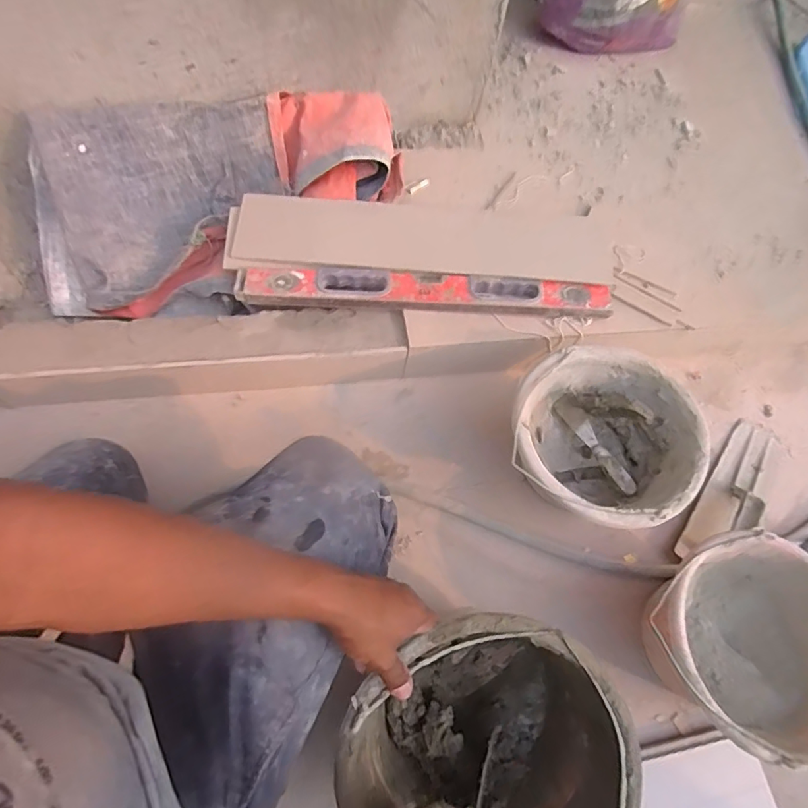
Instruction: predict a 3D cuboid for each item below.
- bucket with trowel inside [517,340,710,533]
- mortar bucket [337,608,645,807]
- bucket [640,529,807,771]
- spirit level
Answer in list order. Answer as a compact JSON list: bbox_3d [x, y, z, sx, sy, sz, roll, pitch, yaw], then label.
[{"bbox_3d":[0.270,0.070,0.753,0.253,0.178,0.239,2,64,-4],"label":"bucket with trowel inside"},{"bbox_3d":[0.084,0.344,0.567,0.268,0.204,0.264,0,87,4],"label":"mortar bucket"},{"bbox_3d":[0.425,0.305,0.661,0.231,0.164,0.231,2,64,-4],"label":"bucket"},{"bbox_3d":[0.033,-0.179,0.814,0.566,0.033,0.067,2,63,-2],"label":"spirit level"}]

